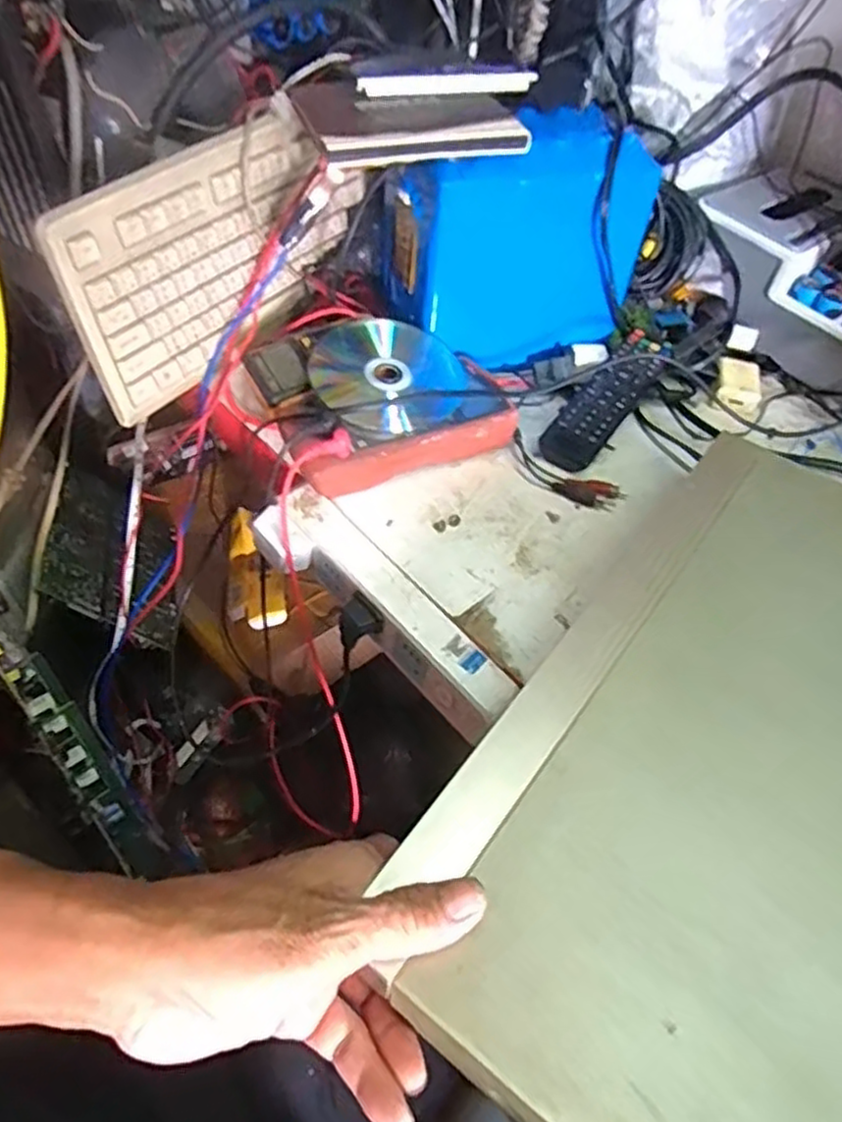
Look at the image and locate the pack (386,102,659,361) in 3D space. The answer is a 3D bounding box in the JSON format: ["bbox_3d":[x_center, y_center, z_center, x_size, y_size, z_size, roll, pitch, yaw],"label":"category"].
[{"bbox_3d":[0.075,-0.260,0.576,0.193,0.154,0.107,-6,51,-10],"label":"pack"}]

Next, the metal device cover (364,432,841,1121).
[{"bbox_3d":[0.189,0.098,0.352,0.258,0.023,0.401,32,55,20],"label":"metal device cover"}]

